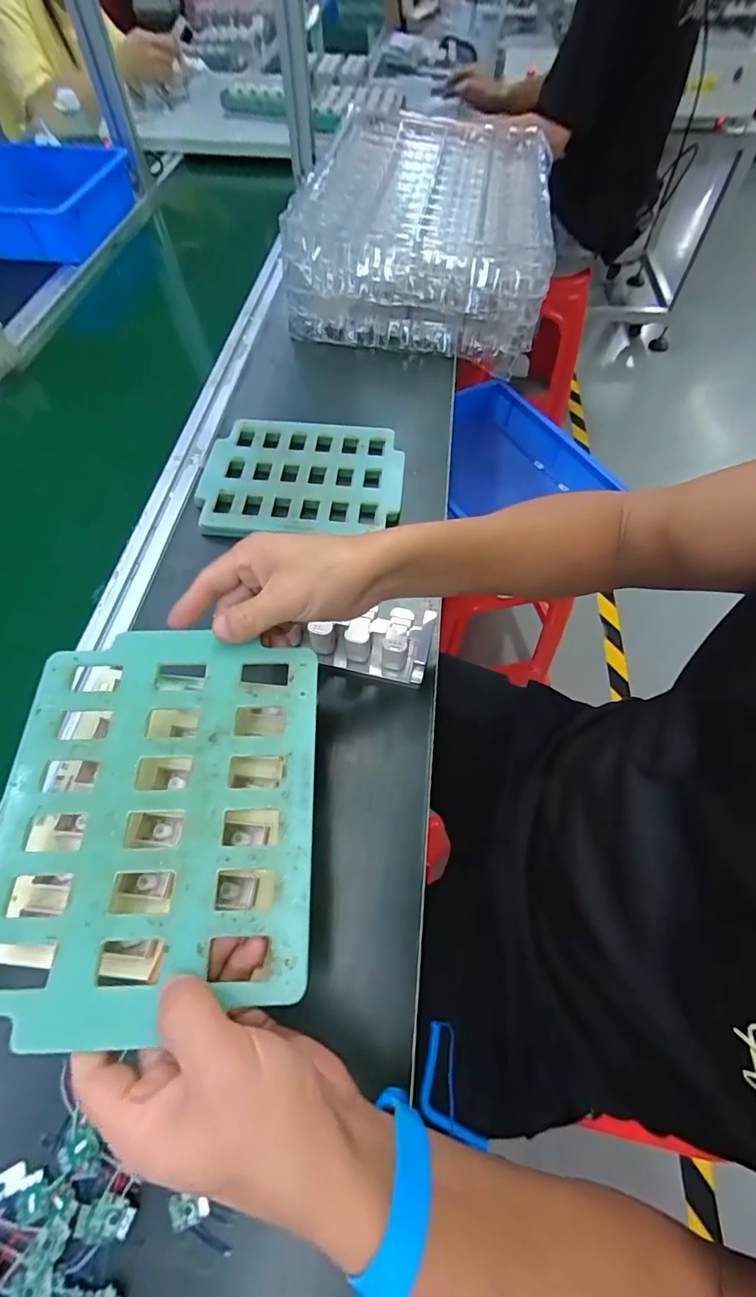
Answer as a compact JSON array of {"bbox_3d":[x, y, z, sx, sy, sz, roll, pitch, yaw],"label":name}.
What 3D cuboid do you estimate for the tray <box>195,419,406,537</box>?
[{"bbox_3d":[-0.083,-0.197,0.554,0.219,0.025,0.176,5,60,3],"label":"tray"}]

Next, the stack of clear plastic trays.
[{"bbox_3d":[0.084,-0.676,0.776,0.349,0.126,0.512,8,60,5],"label":"stack of clear plastic trays"}]

